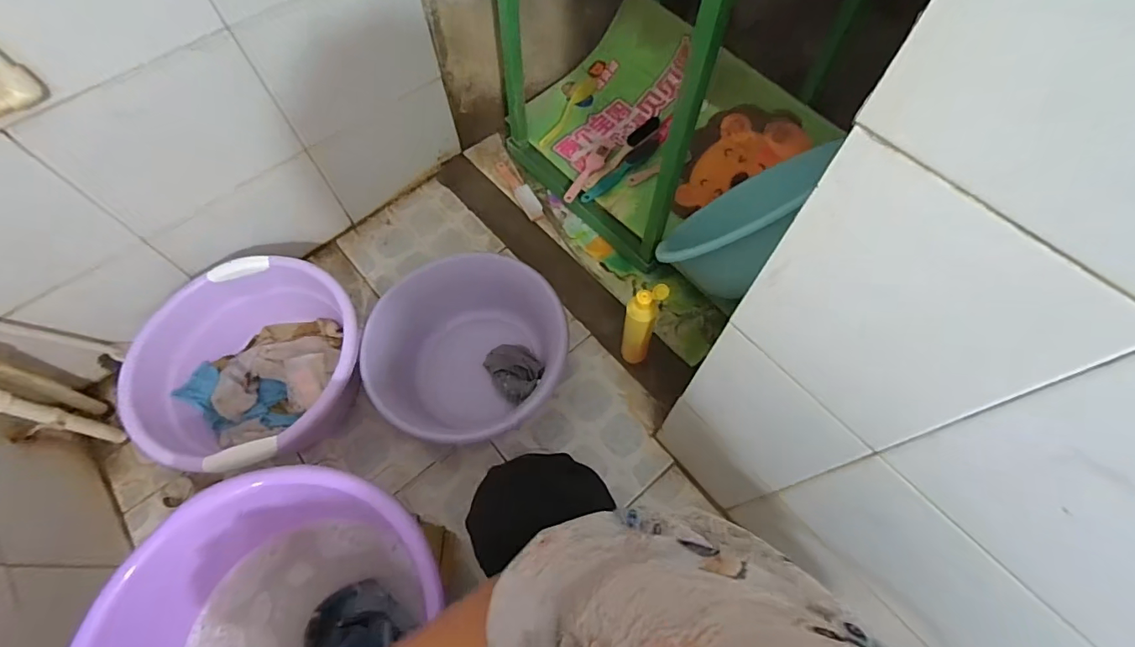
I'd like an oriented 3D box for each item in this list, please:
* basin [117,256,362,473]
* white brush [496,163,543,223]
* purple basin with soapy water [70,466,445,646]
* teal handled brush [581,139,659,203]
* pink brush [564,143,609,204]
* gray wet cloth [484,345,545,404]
[{"bbox_3d":[-0.573,0.087,0.932,0.389,0.194,0.376,-1,63,2],"label":"basin"},{"bbox_3d":[-0.118,-0.333,1.202,0.040,0.026,0.201,-29,66,-12],"label":"white brush"},{"bbox_3d":[-0.306,0.345,0.537,0.350,0.139,0.342,-1,63,2],"label":"purple basin with soapy water"},{"bbox_3d":[0.122,-0.355,1.159,0.217,0.025,0.044,-40,68,-3],"label":"teal handled brush"},{"bbox_3d":[0.044,-0.353,1.155,0.044,0.026,0.171,31,80,16],"label":"pink brush"},{"bbox_3d":[-0.105,0.093,0.969,0.096,0.041,0.135,-37,68,-15],"label":"gray wet cloth"}]

